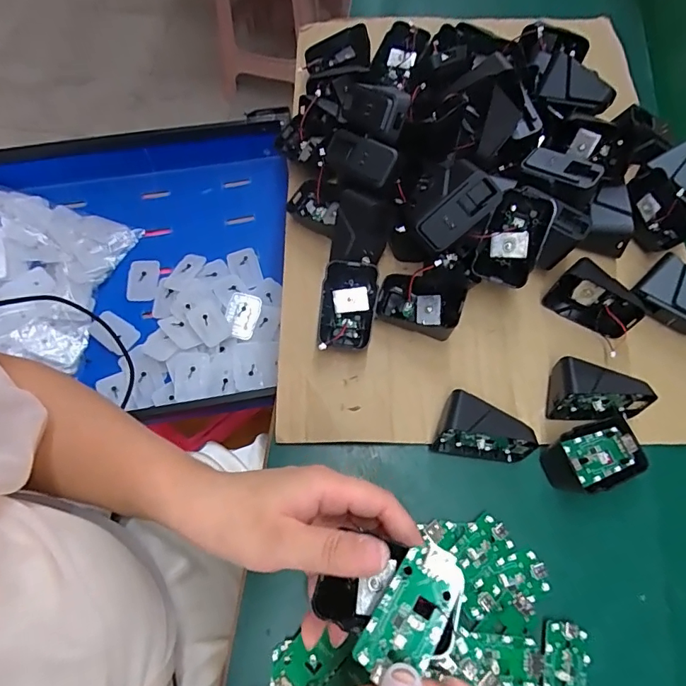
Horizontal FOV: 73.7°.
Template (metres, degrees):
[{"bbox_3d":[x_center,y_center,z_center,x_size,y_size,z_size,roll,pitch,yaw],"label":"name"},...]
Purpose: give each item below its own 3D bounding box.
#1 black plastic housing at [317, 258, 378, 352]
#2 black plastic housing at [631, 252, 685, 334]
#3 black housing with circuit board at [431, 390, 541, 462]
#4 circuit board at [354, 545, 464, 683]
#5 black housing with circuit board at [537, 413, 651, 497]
[{"bbox_3d":[0.004,-0.030,0.380,0.044,0.020,0.070,5,93,2],"label":"black plastic housing"},{"bbox_3d":[0.271,-0.033,0.373,0.037,0.037,0.065,-34,73,-12],"label":"black plastic housing"},{"bbox_3d":[0.107,0.062,0.340,0.070,0.045,0.040,9,69,3],"label":"black housing with circuit board"},{"bbox_3d":[0.034,0.129,0.218,0.031,0.009,0.062,30,70,12],"label":"circuit board"},{"bbox_3d":[0.188,0.084,0.339,0.071,0.032,0.045,-18,70,-7],"label":"black housing with circuit board"}]

